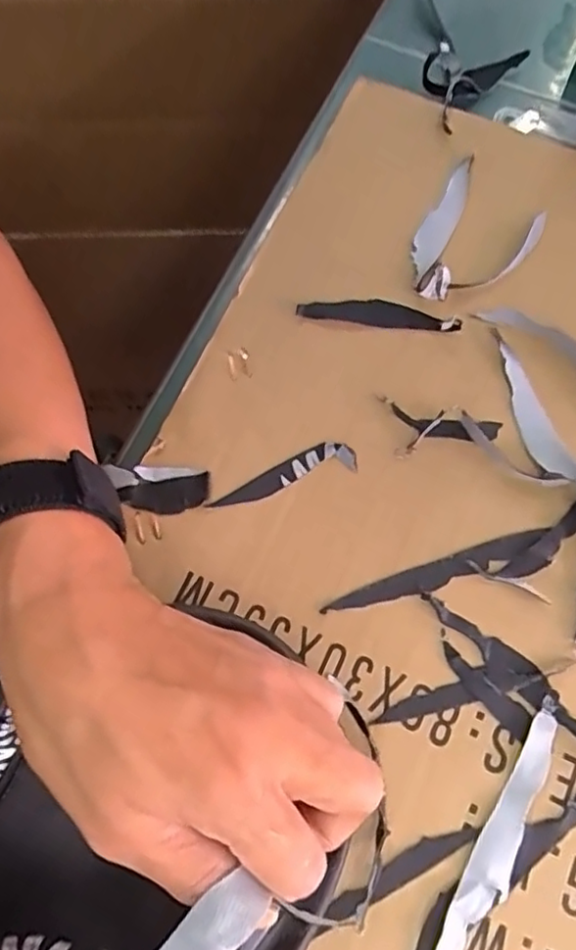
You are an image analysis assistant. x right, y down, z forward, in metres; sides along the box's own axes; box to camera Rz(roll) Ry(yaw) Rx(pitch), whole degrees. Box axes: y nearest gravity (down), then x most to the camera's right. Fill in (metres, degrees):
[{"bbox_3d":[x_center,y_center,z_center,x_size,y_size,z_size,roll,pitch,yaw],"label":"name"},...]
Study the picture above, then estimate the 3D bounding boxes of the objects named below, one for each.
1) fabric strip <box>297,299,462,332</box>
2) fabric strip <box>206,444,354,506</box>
[{"bbox_3d":[0.046,-0.082,0.319,0.079,0.008,0.014,8,72,5],"label":"fabric strip"},{"bbox_3d":[-0.003,0.000,0.295,0.069,0.004,0.016,-16,72,-3],"label":"fabric strip"}]

